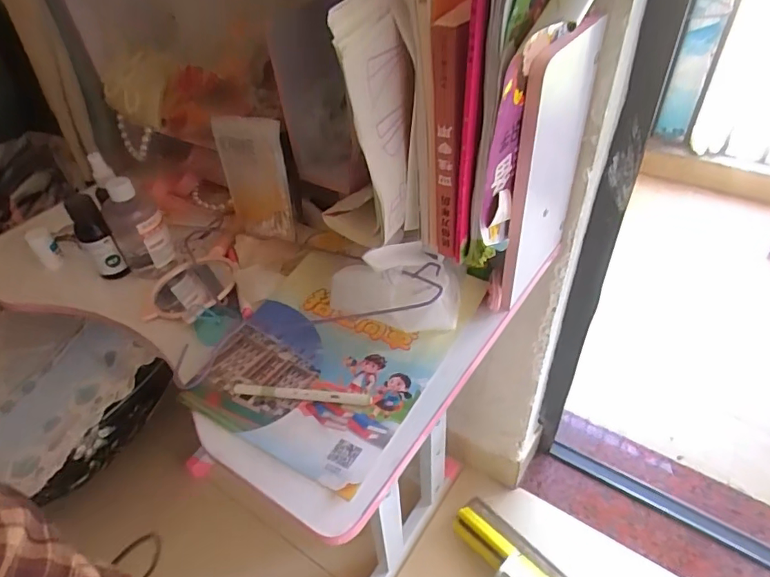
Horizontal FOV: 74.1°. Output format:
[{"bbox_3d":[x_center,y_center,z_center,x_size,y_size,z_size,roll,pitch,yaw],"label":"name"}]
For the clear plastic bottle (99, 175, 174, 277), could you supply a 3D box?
[{"bbox_3d":[-0.297,-0.068,0.615,0.057,0.122,0.044,-31,50,-22],"label":"clear plastic bottle"}]

